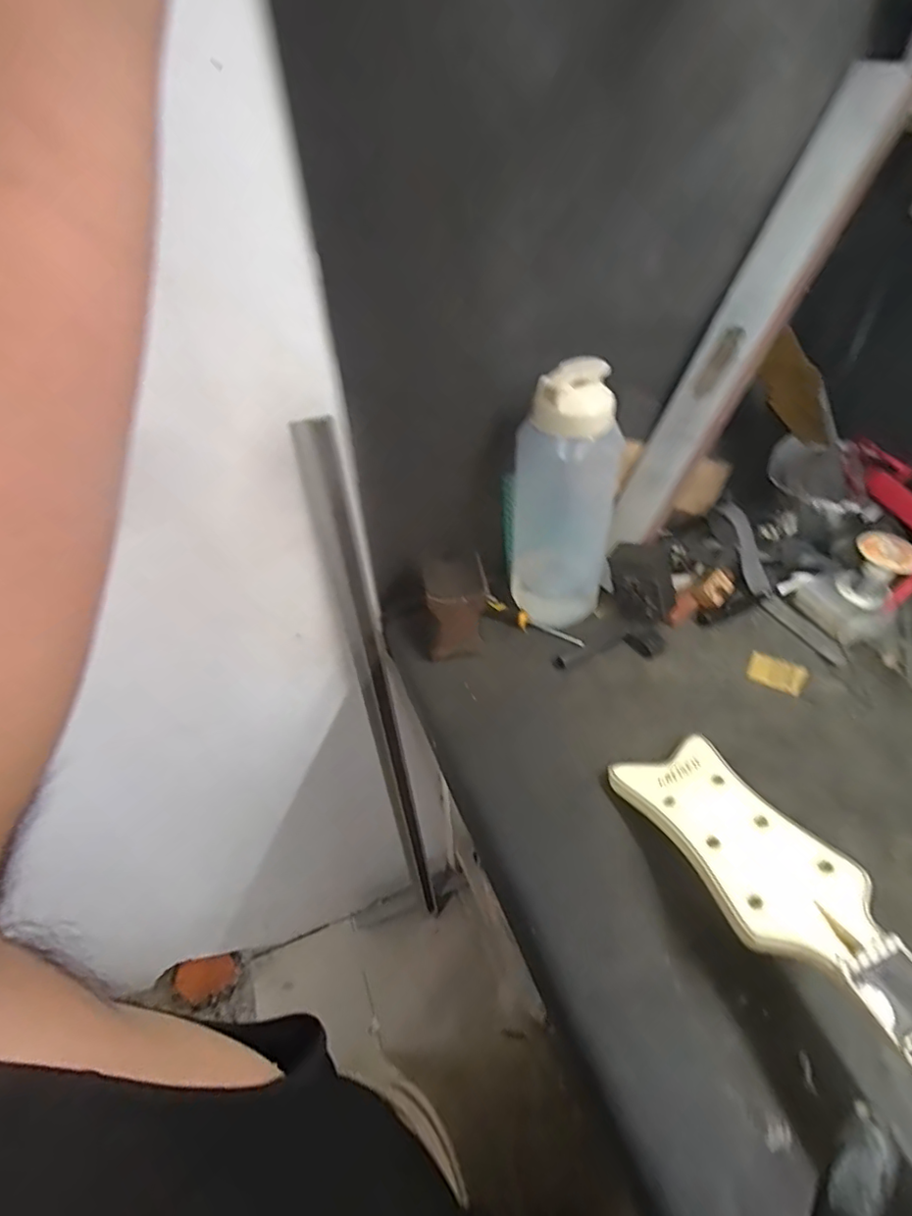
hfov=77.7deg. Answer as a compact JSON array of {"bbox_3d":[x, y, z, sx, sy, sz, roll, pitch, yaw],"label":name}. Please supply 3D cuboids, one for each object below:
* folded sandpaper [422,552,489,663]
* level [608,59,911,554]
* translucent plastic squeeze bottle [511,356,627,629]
[{"bbox_3d":[0.000,0.000,0.578,0.060,0.086,0.058,-7,43,-3],"label":"folded sandpaper"},{"bbox_3d":[0.265,-0.248,0.538,0.025,0.418,0.062,3,34,-36],"label":"level"},{"bbox_3d":[0.104,-0.099,0.559,0.083,0.260,0.070,-13,43,-9],"label":"translucent plastic squeeze bottle"}]

